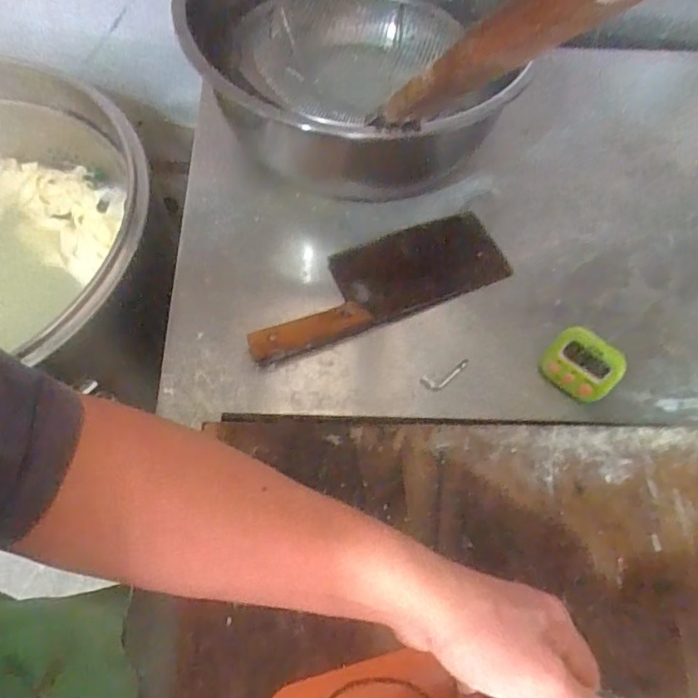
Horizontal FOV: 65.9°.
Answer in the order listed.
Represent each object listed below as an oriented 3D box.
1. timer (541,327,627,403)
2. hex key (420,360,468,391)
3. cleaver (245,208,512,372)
[{"bbox_3d":[0.216,0.014,0.497,0.064,0.060,0.017,38,36,12],"label":"timer"},{"bbox_3d":[0.094,0.026,0.517,0.051,0.004,0.017,-24,68,-14],"label":"hex key"},{"bbox_3d":[0.024,-0.070,0.543,0.269,0.021,0.090,-20,67,-12],"label":"cleaver"}]

